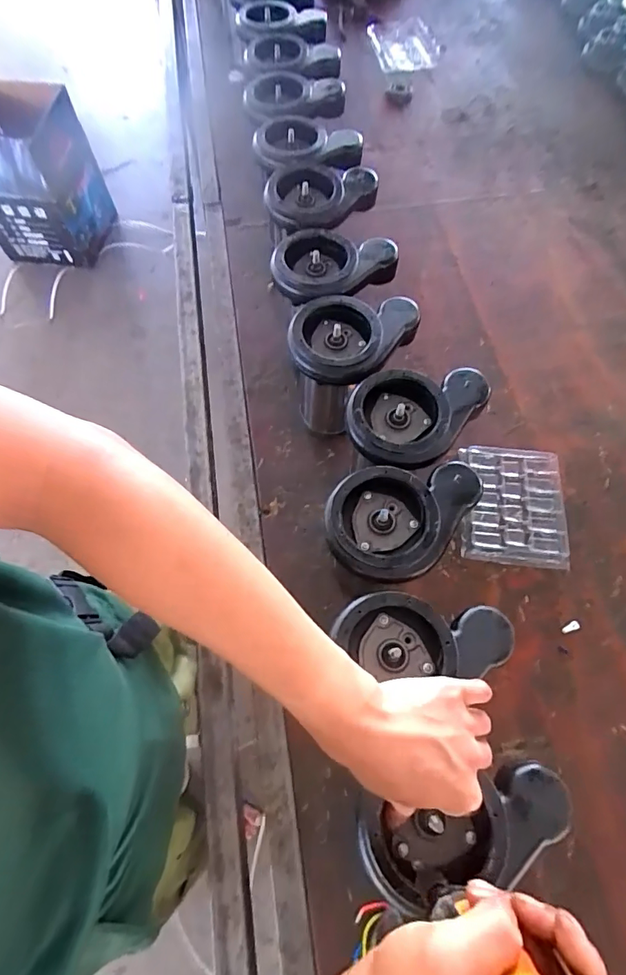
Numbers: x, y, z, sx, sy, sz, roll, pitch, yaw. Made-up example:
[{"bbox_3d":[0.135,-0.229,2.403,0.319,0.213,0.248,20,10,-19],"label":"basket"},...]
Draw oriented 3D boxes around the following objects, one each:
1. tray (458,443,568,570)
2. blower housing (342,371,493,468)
[{"bbox_3d":[0.284,0.023,0.667,0.136,0.023,0.174,6,66,2],"label":"tray"},{"bbox_3d":[0.119,-0.090,0.536,0.162,0.040,0.113,-38,72,-16],"label":"blower housing"}]

